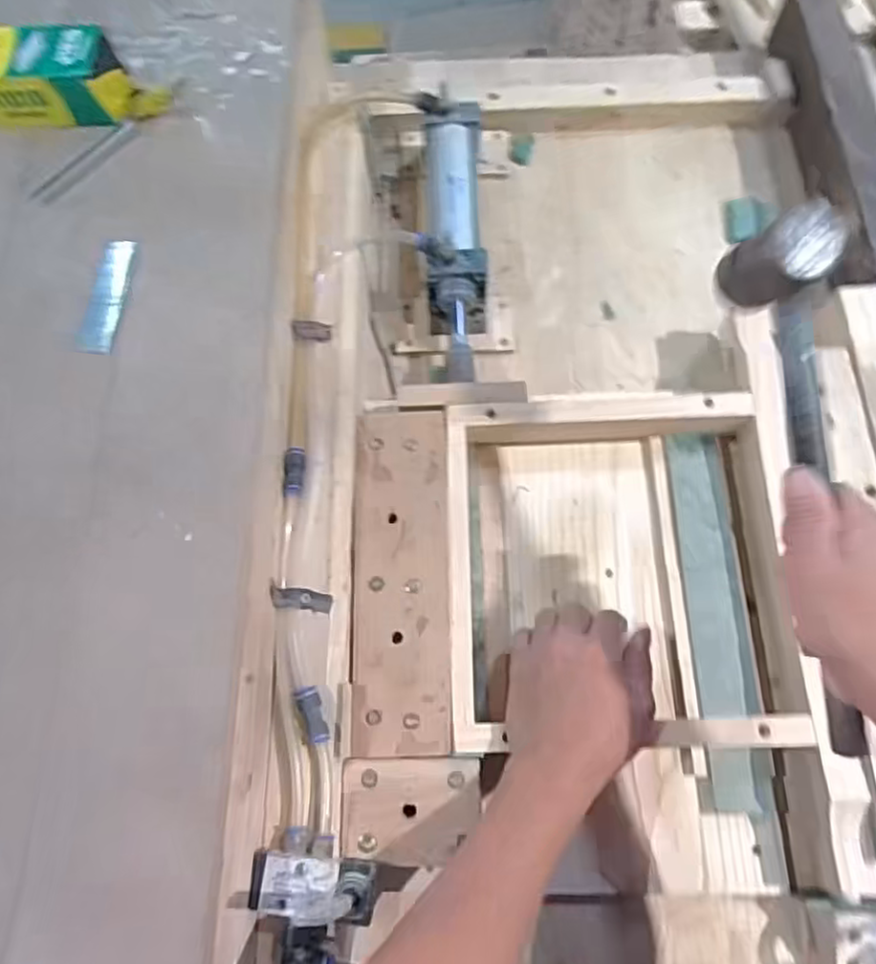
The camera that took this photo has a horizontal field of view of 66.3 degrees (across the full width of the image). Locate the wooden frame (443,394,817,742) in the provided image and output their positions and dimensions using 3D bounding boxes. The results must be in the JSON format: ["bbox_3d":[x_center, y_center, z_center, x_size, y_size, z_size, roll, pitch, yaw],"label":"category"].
[{"bbox_3d":[0.140,0.067,0.567,0.266,0.063,0.294,-1,71,0],"label":"wooden frame"}]

